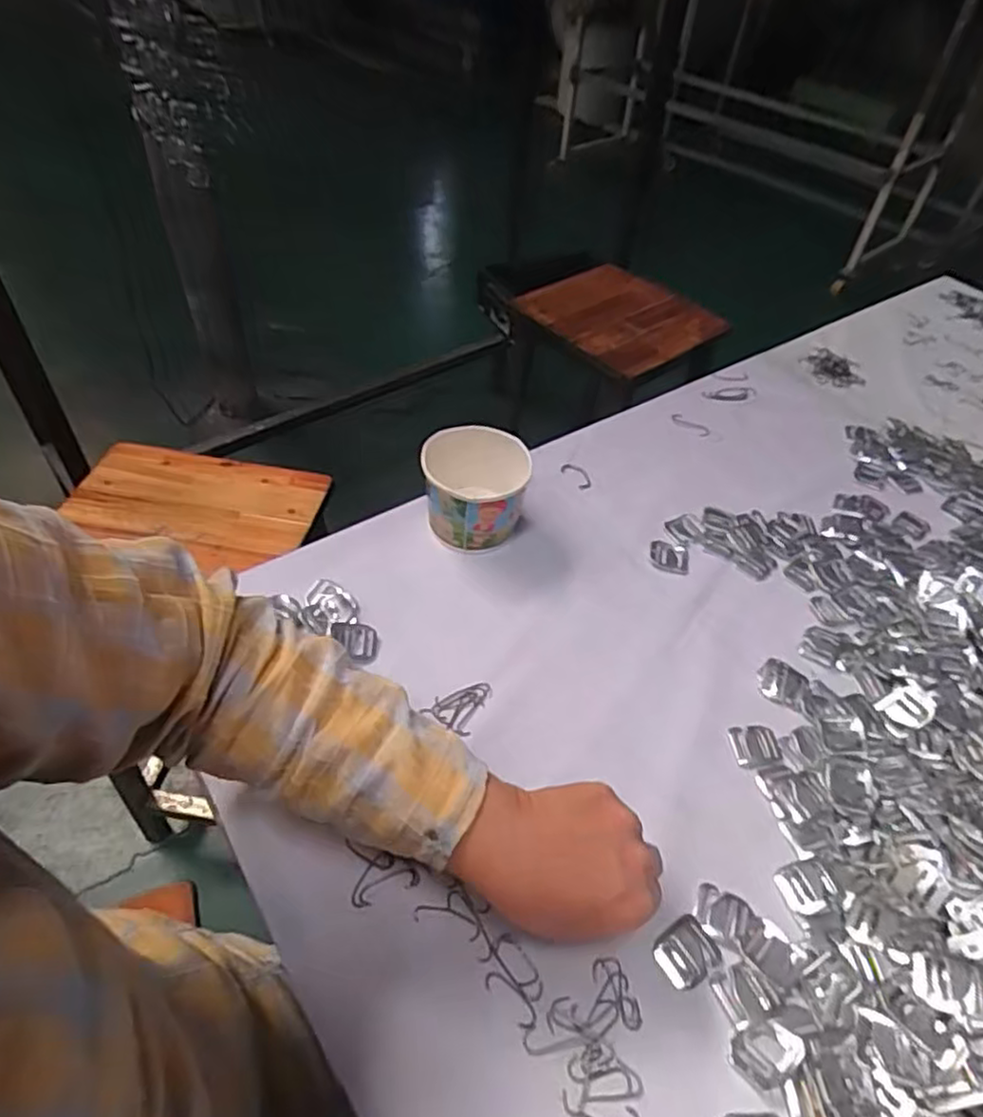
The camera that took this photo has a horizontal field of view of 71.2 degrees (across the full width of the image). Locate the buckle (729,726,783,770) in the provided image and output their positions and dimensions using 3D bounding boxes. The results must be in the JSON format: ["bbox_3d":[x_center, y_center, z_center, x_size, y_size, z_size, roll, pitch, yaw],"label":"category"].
[{"bbox_3d":[0.193,0.136,0.499,0.036,0.004,0.032,-2,49,-6],"label":"buckle"}]

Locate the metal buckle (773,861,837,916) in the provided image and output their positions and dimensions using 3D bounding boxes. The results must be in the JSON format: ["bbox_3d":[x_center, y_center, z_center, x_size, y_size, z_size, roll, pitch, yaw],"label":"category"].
[{"bbox_3d":[0.199,0.206,0.432,0.035,0.007,0.028,-12,51,-15],"label":"metal buckle"}]

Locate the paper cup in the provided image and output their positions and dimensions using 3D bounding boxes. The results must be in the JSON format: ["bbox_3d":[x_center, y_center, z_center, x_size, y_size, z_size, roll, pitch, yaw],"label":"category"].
[{"bbox_3d":[-0.014,-0.062,0.606,0.090,0.076,0.090,2,49,-3],"label":"paper cup"}]

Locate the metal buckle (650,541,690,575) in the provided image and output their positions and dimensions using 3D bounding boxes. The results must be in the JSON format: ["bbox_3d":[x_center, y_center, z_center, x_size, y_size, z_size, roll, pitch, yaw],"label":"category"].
[{"bbox_3d":[0.160,0.000,0.617,0.035,0.008,0.030,10,49,4],"label":"metal buckle"}]

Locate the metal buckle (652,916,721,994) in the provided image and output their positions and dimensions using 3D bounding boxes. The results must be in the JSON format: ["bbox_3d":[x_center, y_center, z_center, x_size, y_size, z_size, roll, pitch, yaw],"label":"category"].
[{"bbox_3d":[0.116,0.232,0.403,0.036,0.004,0.030,-26,56,-24],"label":"metal buckle"}]

